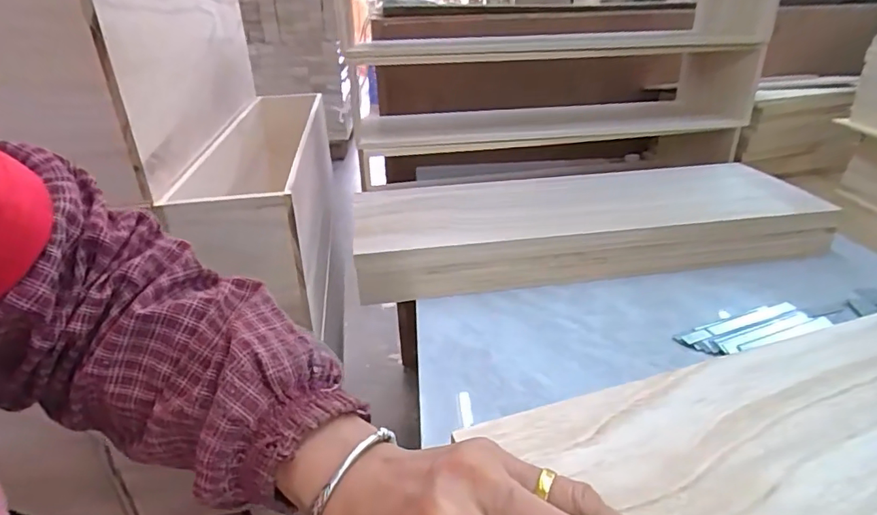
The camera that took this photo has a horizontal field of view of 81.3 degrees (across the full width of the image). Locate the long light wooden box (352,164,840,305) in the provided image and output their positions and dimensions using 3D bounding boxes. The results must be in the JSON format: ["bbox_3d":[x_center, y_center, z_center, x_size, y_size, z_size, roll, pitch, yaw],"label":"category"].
[{"bbox_3d":[0.182,-0.048,0.697,0.610,0.080,0.214,-6,27,-8],"label":"long light wooden box"}]

